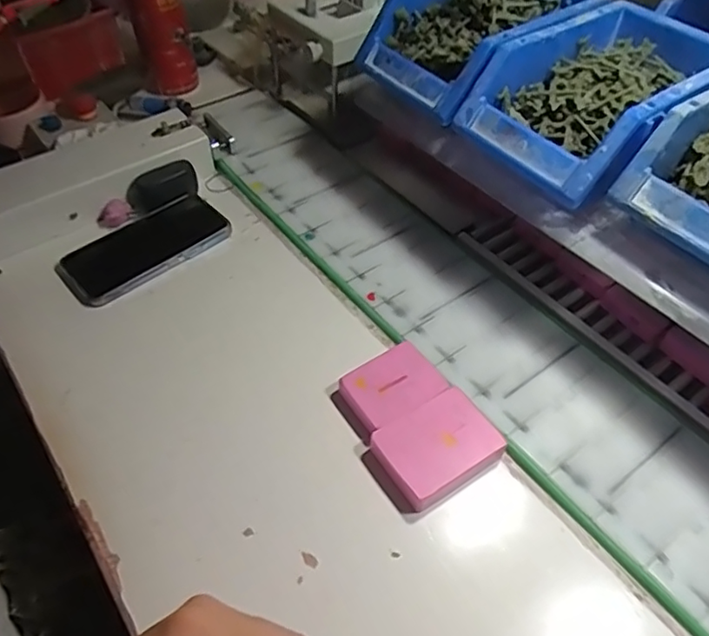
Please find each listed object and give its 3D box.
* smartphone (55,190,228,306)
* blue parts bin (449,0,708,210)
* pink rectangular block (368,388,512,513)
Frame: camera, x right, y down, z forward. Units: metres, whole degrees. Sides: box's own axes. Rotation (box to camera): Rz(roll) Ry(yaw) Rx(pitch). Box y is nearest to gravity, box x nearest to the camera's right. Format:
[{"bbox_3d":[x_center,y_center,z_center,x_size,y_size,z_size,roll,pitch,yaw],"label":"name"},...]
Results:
[{"bbox_3d":[-0.197,-0.069,0.549,0.147,0.014,0.078,-36,59,-27],"label":"smartphone"},{"bbox_3d":[0.183,-0.166,0.433,0.179,0.059,0.123,-29,56,-23],"label":"blue parts bin"},{"bbox_3d":[0.057,0.088,0.403,0.081,0.015,0.058,-27,55,-21],"label":"pink rectangular block"}]

